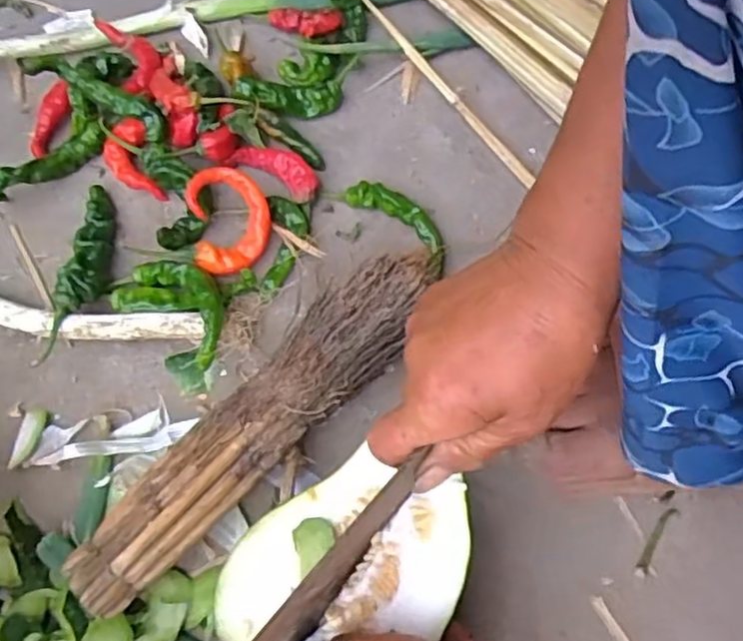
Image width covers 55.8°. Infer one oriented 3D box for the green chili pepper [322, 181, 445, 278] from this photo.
[{"bbox_3d":[0.015,-0.070,0.481,0.102,0.023,0.030,36,69,19],"label":"green chili pepper"}]

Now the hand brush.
[{"bbox_3d":[-0.053,0.053,0.405,0.053,0.045,0.266,36,69,19],"label":"hand brush"}]

